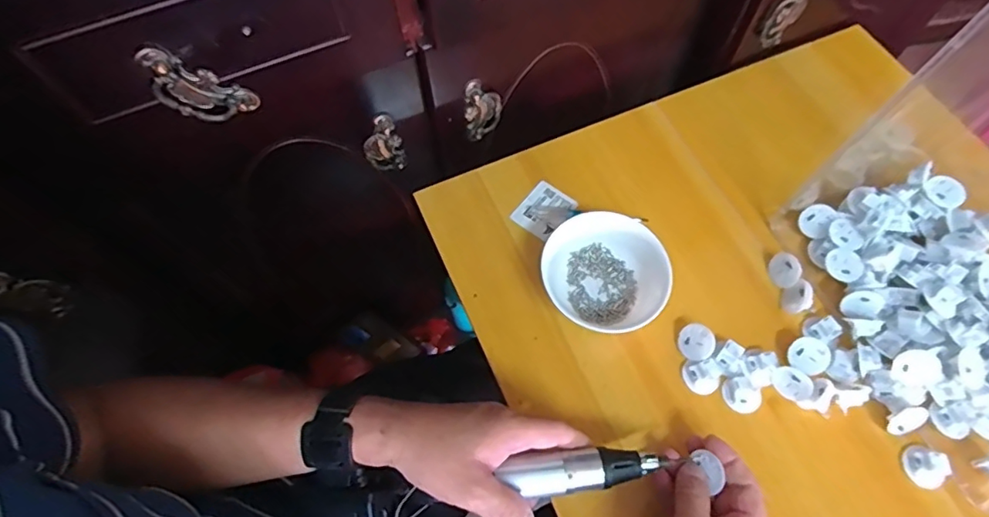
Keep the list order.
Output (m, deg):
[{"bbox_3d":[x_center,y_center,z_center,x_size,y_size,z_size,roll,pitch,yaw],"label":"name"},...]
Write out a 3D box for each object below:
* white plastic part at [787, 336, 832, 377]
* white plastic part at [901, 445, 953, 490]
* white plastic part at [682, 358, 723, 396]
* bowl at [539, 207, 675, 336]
[{"bbox_3d":[0.279,0.087,0.486,0.033,0.016,0.033,-3,76,14],"label":"white plastic part"},{"bbox_3d":[0.356,0.171,0.449,0.027,0.014,0.033,-6,65,-1],"label":"white plastic part"},{"bbox_3d":[0.186,0.107,0.491,0.030,0.022,0.028,0,65,1],"label":"white plastic part"},{"bbox_3d":[0.100,0.019,0.509,0.108,0.059,0.106,0,65,1],"label":"bowl"}]

